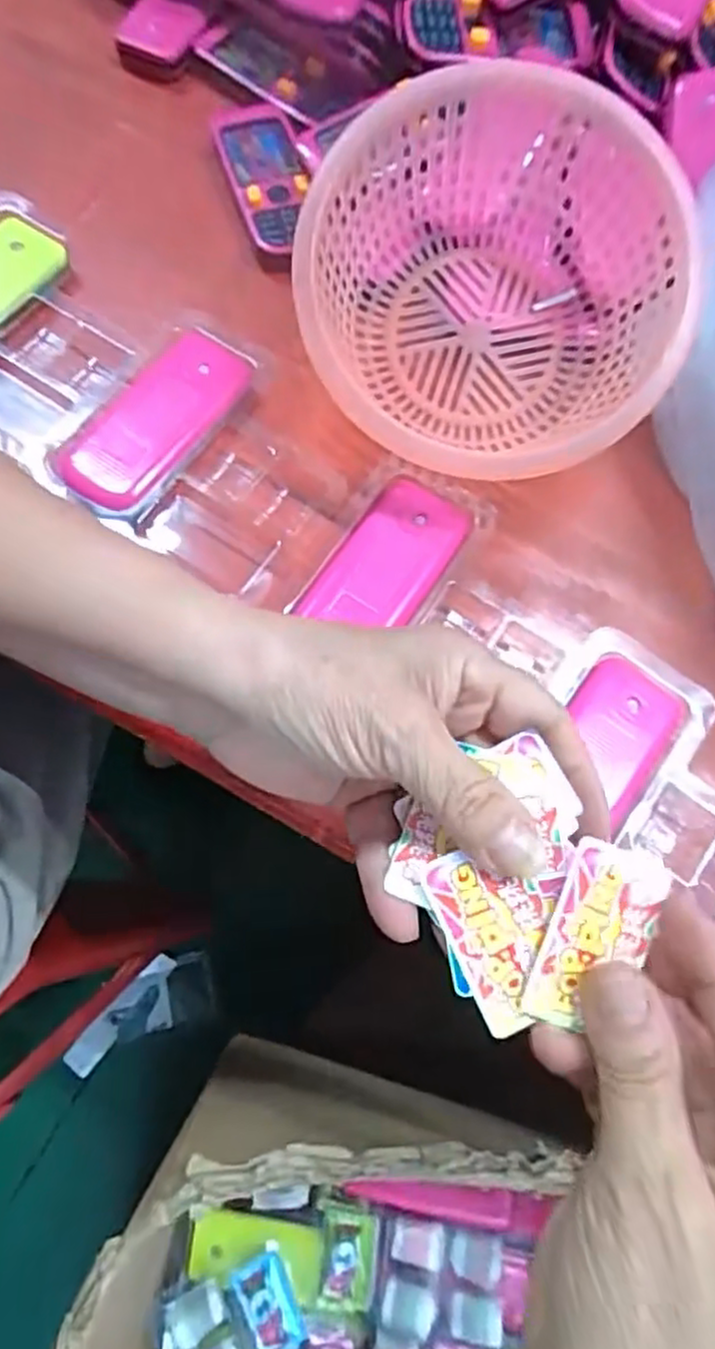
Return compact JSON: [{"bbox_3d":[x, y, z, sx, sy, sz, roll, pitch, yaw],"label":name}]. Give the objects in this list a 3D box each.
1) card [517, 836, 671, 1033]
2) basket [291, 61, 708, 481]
[{"bbox_3d":[0.069,0.076,0.201,0.029,0.006,0.054,22,78,6],"label":"card"},{"bbox_3d":[0.060,-0.178,0.328,0.167,0.077,0.167,0,94,1],"label":"basket"}]

